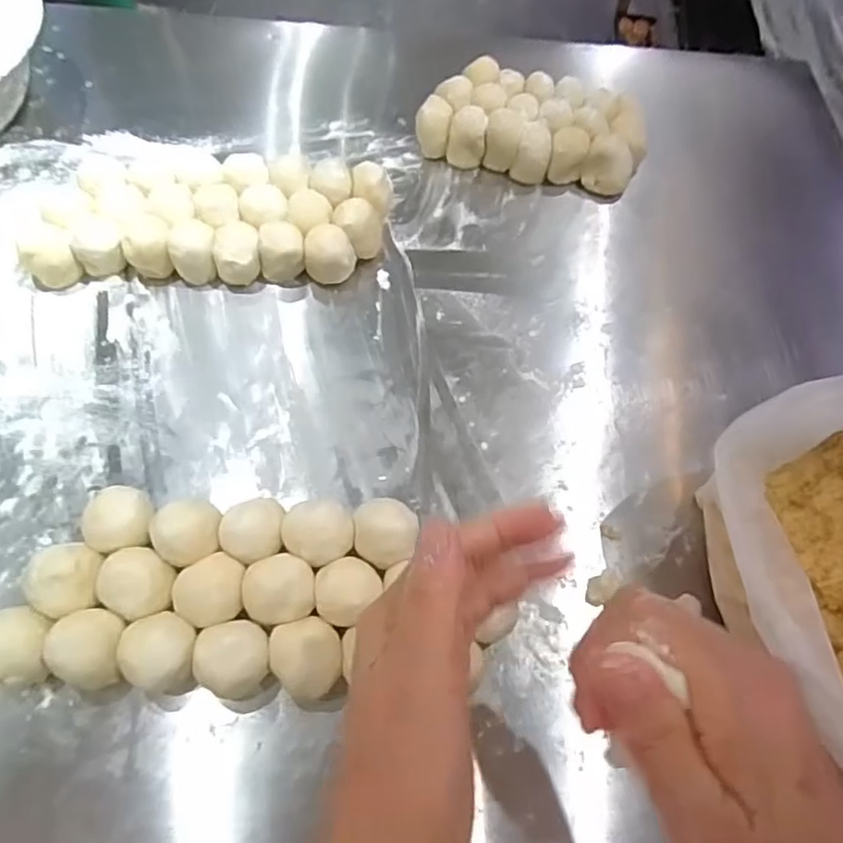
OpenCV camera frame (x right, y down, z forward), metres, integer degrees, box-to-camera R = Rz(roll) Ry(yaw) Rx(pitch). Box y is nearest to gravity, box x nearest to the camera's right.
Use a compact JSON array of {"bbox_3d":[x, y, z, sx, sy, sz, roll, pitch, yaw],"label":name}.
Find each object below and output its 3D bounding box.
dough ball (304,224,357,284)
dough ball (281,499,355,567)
[{"bbox_3d":[-0.077,-0.139,0.522,0.041,0.044,0.036,-9,64,-8],"label":"dough ball"},{"bbox_3d":[-0.067,0.078,0.411,0.044,0.039,0.040,1,63,-3],"label":"dough ball"}]

